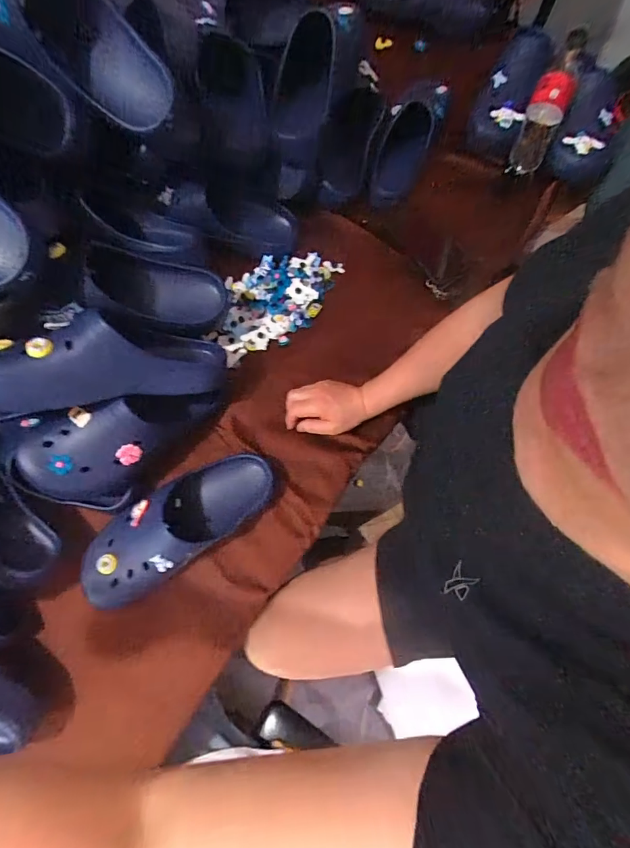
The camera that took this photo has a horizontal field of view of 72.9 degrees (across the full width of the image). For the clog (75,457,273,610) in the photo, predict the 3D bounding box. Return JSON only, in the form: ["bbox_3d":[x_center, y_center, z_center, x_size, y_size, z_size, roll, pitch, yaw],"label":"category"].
[{"bbox_3d":[-0.183,0.131,0.576,0.279,0.087,0.109,-36,77,-10],"label":"clog"}]

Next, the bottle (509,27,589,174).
[{"bbox_3d":[0.406,-0.554,0.741,0.064,0.062,0.242,22,102,5],"label":"bottle"}]

